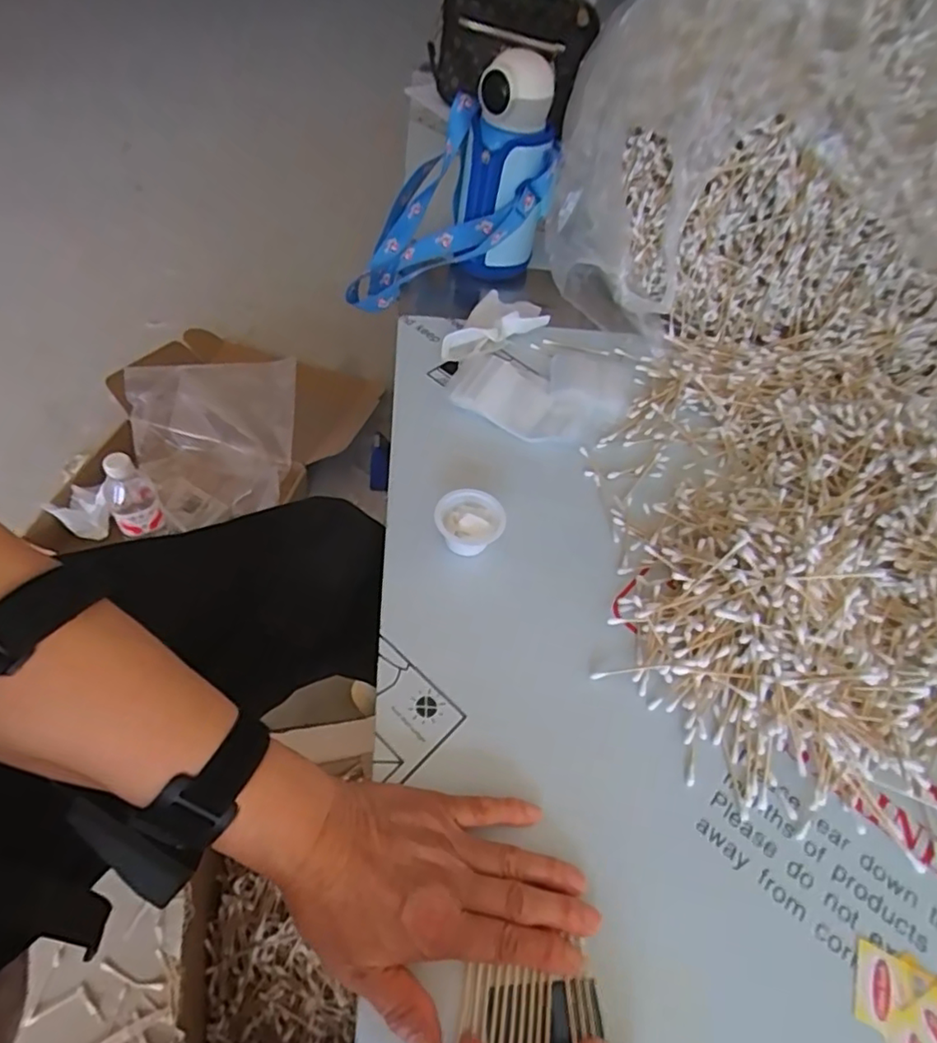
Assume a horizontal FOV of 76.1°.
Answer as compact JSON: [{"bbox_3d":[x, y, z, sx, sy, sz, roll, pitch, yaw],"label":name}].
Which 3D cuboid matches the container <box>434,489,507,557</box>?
[{"bbox_3d":[0.001,0.004,0.479,0.053,0.039,0.049,4,53,-6],"label":"container"}]

